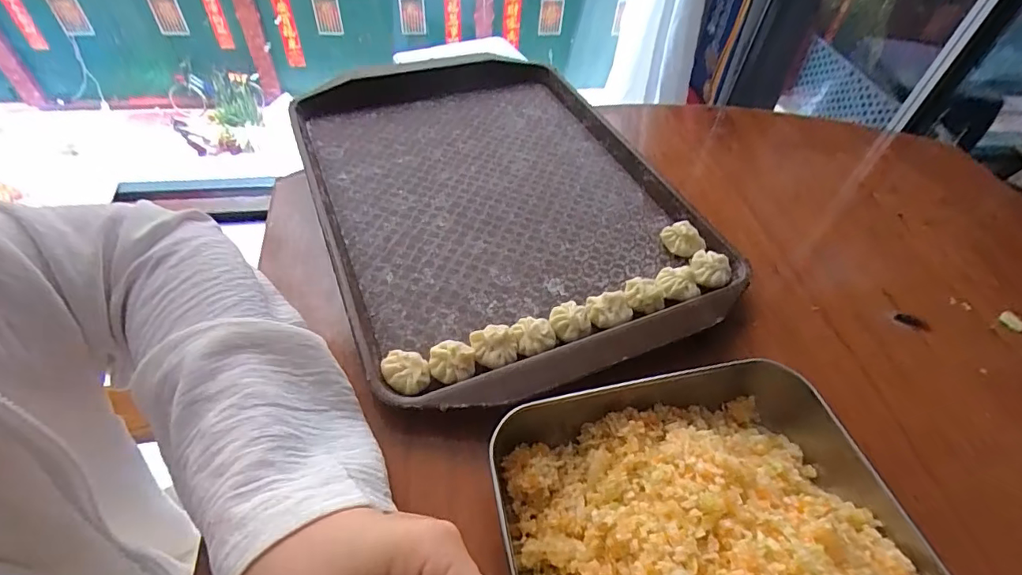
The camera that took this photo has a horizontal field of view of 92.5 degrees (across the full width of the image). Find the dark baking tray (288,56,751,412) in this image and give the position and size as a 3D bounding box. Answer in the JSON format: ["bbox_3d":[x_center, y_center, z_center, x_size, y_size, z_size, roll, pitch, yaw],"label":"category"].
[{"bbox_3d":[-0.015,-0.093,0.440,0.296,0.032,0.418,-15,53,-19],"label":"dark baking tray"}]

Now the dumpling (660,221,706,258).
[{"bbox_3d":[0.143,-0.040,0.409,0.037,0.017,0.025,34,54,21],"label":"dumpling"}]

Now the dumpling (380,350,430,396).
[{"bbox_3d":[-0.067,0.056,0.313,0.028,0.018,0.029,3,49,-4],"label":"dumpling"}]

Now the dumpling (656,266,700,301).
[{"bbox_3d":[0.126,-0.001,0.378,0.034,0.019,0.028,-5,50,-11],"label":"dumpling"}]

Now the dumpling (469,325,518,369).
[{"bbox_3d":[-0.011,0.041,0.329,0.030,0.018,0.028,3,49,-4],"label":"dumpling"}]

